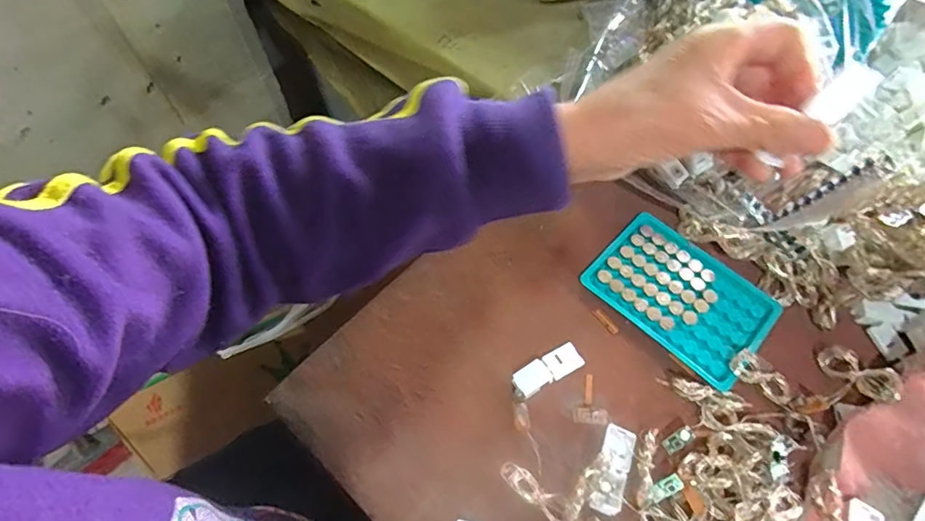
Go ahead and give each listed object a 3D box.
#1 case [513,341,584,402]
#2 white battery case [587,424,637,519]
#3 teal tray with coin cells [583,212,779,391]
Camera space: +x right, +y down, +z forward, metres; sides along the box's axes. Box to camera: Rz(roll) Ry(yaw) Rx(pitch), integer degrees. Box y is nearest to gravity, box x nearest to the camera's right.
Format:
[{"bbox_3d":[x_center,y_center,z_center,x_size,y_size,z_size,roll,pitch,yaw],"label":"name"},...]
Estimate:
[{"bbox_3d":[0.061,0.080,0.362,0.059,0.009,0.020,-24,65,-24],"label":"case"},{"bbox_3d":[0.099,0.136,0.328,0.020,0.010,0.057,23,50,12],"label":"white battery case"},{"bbox_3d":[0.173,0.024,0.394,0.093,0.007,0.130,-42,70,-17],"label":"teal tray with coin cells"}]

